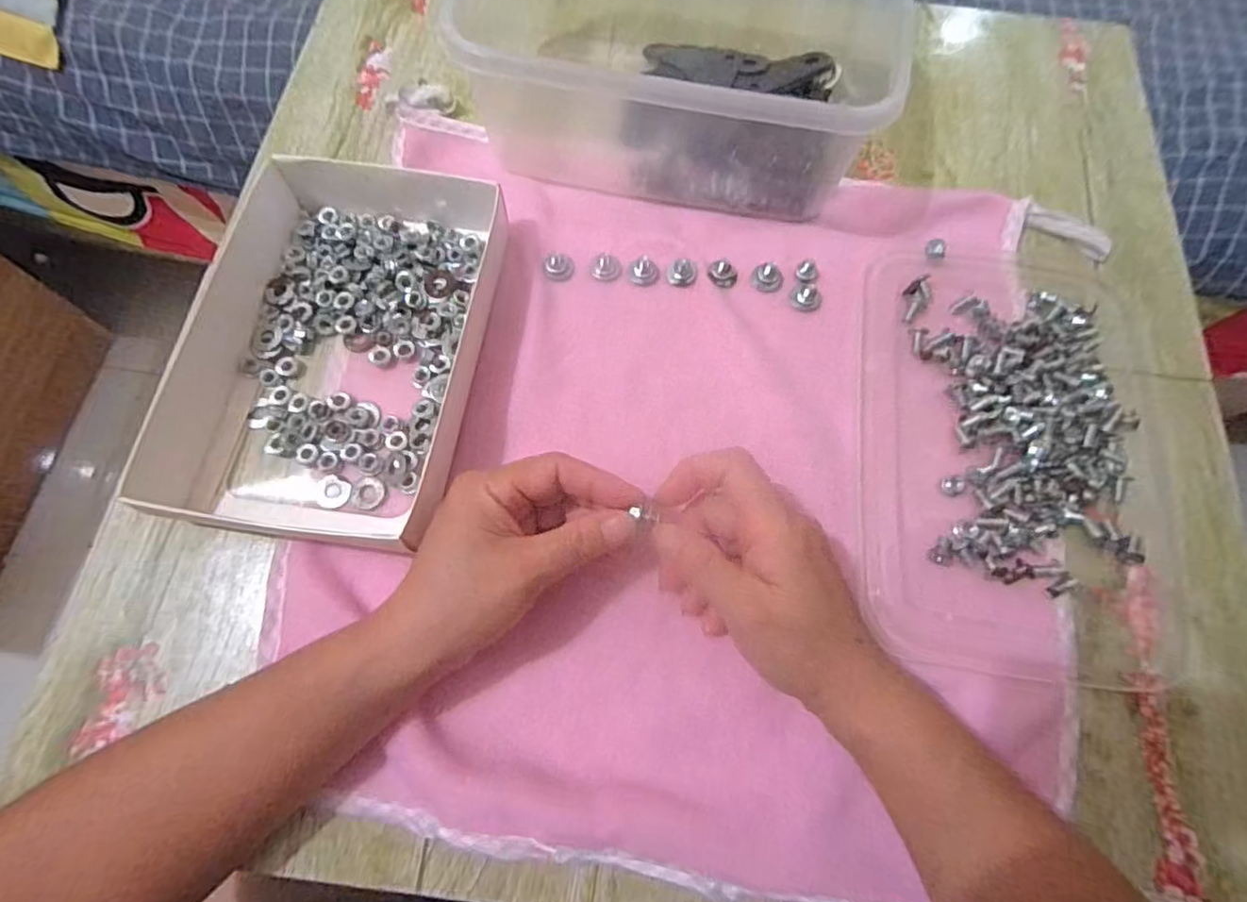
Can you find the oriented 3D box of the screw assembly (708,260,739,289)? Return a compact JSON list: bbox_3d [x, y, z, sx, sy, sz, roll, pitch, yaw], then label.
[{"bbox_3d":[0.059,-0.105,0.342,0.016,0.006,0.016,-30,75,-11],"label":"screw assembly"}]

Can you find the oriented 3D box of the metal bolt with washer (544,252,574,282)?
[{"bbox_3d":[-0.038,-0.110,0.344,0.017,0.004,0.017,1,72,-2],"label":"metal bolt with washer"}]

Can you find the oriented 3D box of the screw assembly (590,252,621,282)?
[{"bbox_3d":[-0.011,-0.110,0.345,0.017,0.007,0.015,0,72,-2],"label":"screw assembly"}]

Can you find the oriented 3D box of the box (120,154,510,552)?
[{"bbox_3d":[-0.152,-0.063,0.314,0.157,0.041,0.216,8,72,0],"label":"box"}]

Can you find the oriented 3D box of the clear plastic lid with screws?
[{"bbox_3d":[0.206,-0.004,0.308,0.154,0.014,0.229,6,72,0],"label":"clear plastic lid with screws"}]

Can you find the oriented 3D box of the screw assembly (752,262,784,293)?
[{"bbox_3d":[0.086,-0.103,0.341,0.018,0.007,0.016,14,72,3],"label":"screw assembly"}]

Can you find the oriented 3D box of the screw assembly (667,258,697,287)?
[{"bbox_3d":[0.035,-0.105,0.342,0.017,0.009,0.013,11,72,2],"label":"screw assembly"}]

